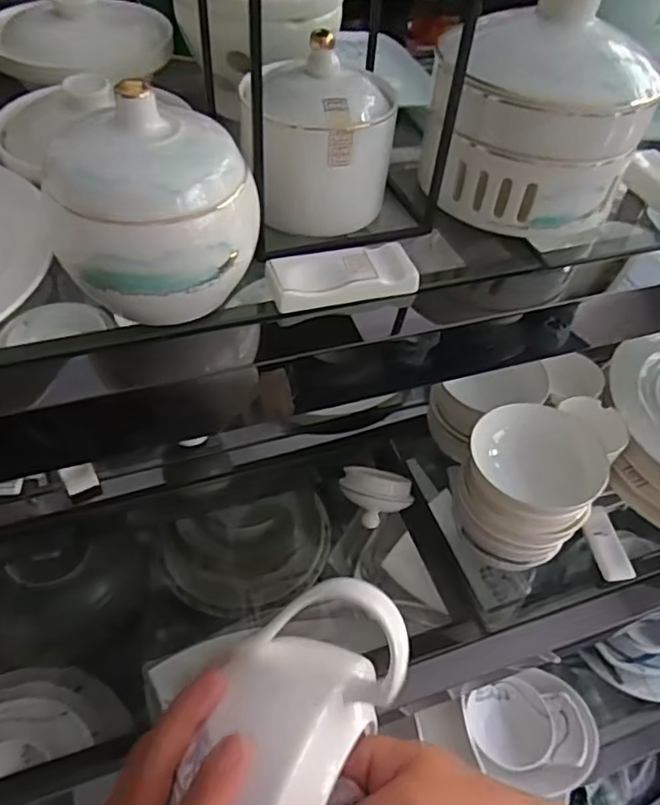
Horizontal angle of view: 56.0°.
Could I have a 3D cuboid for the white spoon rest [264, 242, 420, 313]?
[{"bbox_3d":[0.007,-0.073,0.358,0.084,0.012,0.038,-13,51,-16],"label":"white spoon rest"}]

